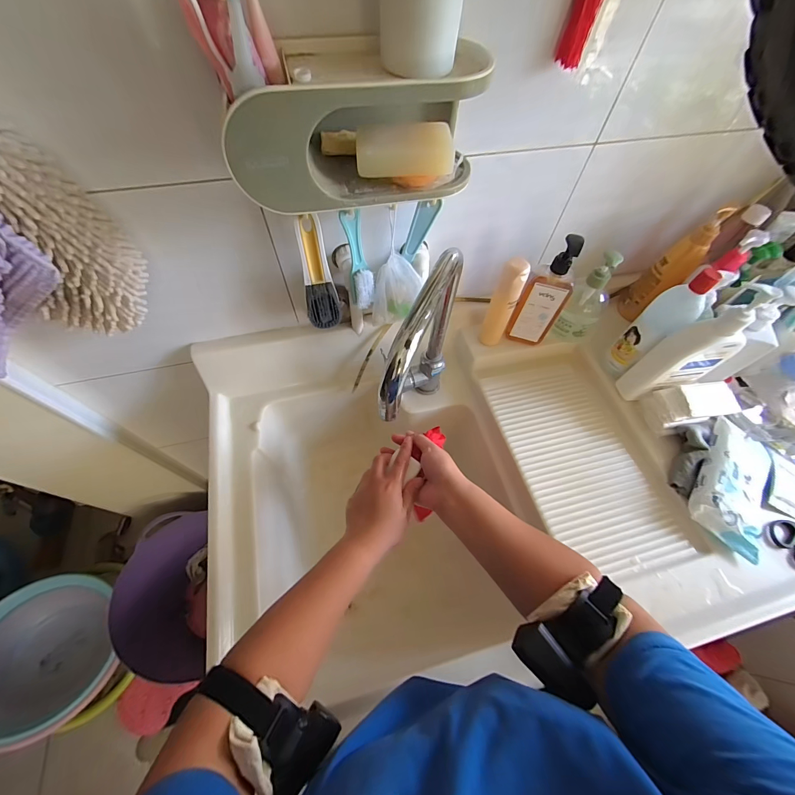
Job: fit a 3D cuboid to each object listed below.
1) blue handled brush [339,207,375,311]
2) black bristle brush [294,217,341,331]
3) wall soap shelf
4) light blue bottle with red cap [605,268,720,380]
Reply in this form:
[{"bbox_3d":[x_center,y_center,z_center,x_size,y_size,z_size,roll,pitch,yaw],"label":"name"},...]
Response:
[{"bbox_3d":[-0.052,-0.185,0.465,0.030,0.135,0.027,-30,66,-17],"label":"blue handled brush"},{"bbox_3d":[-0.112,-0.166,0.469,0.046,0.168,0.028,-11,62,-8],"label":"black bristle brush"},{"bbox_3d":[-0.041,-0.259,0.326,0.237,0.090,0.103,-14,63,-10],"label":"wall soap shelf"},{"bbox_3d":[0.409,-0.112,0.533,0.048,0.192,0.060,-16,63,-11],"label":"light blue bottle with red cap"}]

